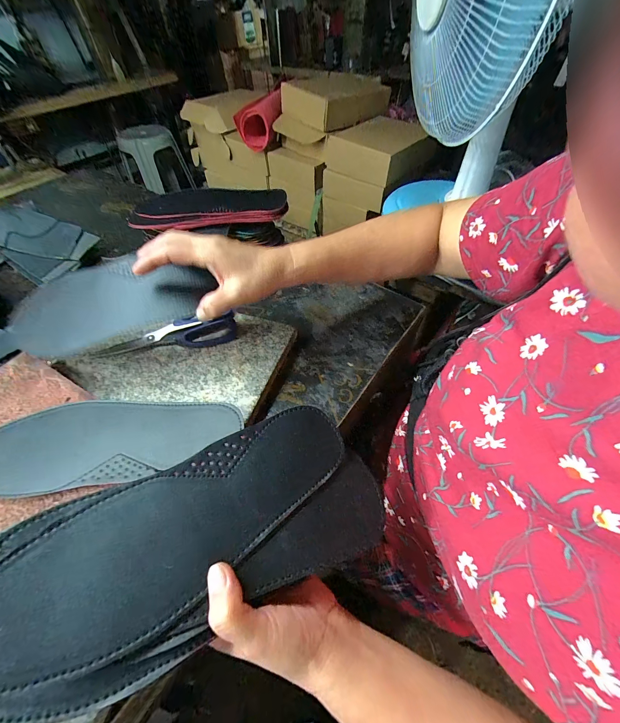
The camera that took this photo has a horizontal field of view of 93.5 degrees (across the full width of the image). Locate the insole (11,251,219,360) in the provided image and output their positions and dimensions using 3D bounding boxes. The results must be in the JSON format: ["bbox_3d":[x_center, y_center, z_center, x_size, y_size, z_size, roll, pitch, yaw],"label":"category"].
[{"bbox_3d":[-0.227,-0.065,0.325,0.238,0.080,0.015,-16,8,8],"label":"insole"}]

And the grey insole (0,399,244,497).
[{"bbox_3d":[-0.197,0.073,0.281,0.251,0.004,0.088,-6,51,-3],"label":"grey insole"}]

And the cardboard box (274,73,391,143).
[{"bbox_3d":[0.070,-0.806,0.916,0.201,0.096,0.327,35,63,28],"label":"cardboard box"}]

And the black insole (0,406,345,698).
[{"bbox_3d":[-0.082,0.114,0.209,0.254,0.008,0.085,-21,66,-27],"label":"black insole"}]

